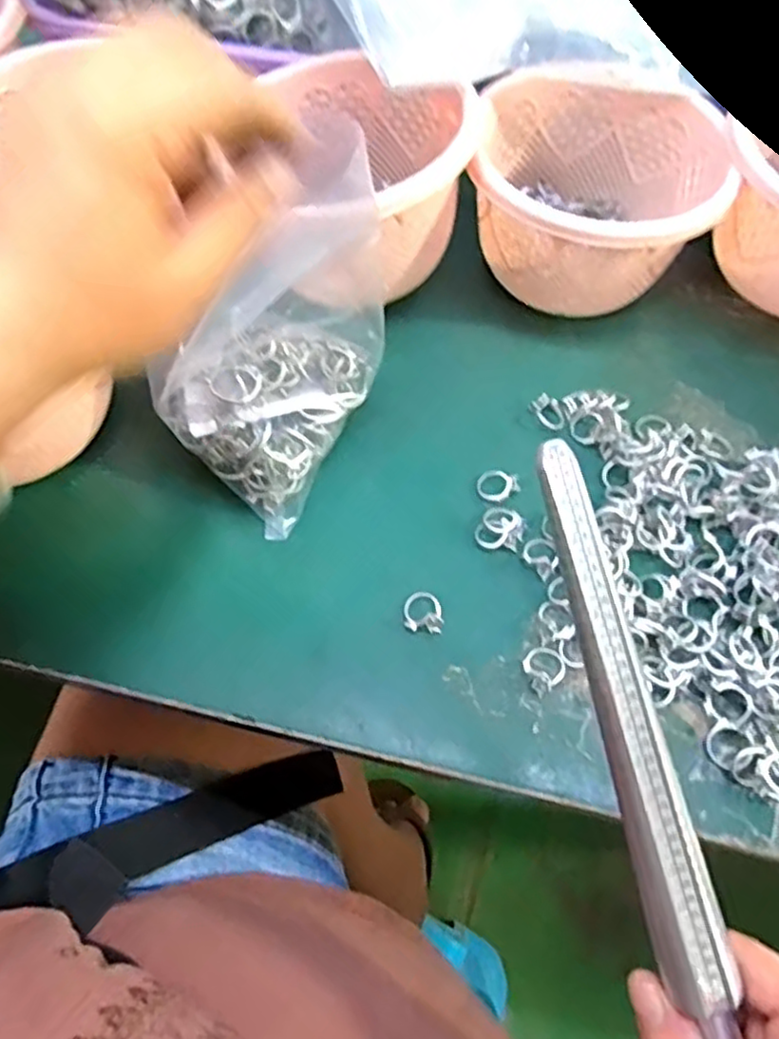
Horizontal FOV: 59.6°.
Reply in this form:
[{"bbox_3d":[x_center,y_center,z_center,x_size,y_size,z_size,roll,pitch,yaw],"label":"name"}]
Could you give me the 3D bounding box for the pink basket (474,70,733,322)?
[{"bbox_3d":[0.116,-0.189,0.400,0.134,0.081,0.137,9,63,2],"label":"pink basket"}]

